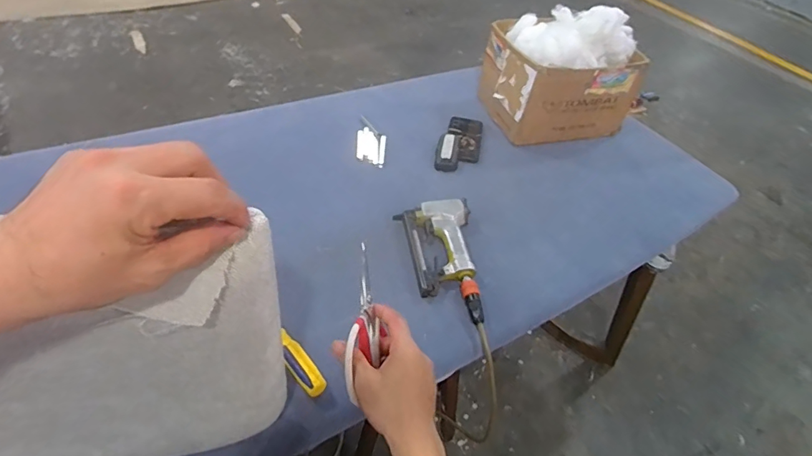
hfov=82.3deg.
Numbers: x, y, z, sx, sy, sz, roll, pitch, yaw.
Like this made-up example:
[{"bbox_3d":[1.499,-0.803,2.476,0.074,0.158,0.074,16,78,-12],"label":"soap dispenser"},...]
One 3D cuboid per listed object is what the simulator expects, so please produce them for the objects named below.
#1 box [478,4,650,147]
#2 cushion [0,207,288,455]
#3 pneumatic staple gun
[{"bbox_3d":[0.364,-0.377,1.103,0.296,0.251,0.240,-6,48,-14],"label":"box"},{"bbox_3d":[-0.305,0.130,0.381,0.412,0.355,0.057,-11,50,-13],"label":"cushion"},{"bbox_3d":[0.074,0.053,0.810,0.137,0.047,0.255,-7,48,-16],"label":"pneumatic staple gun"}]

